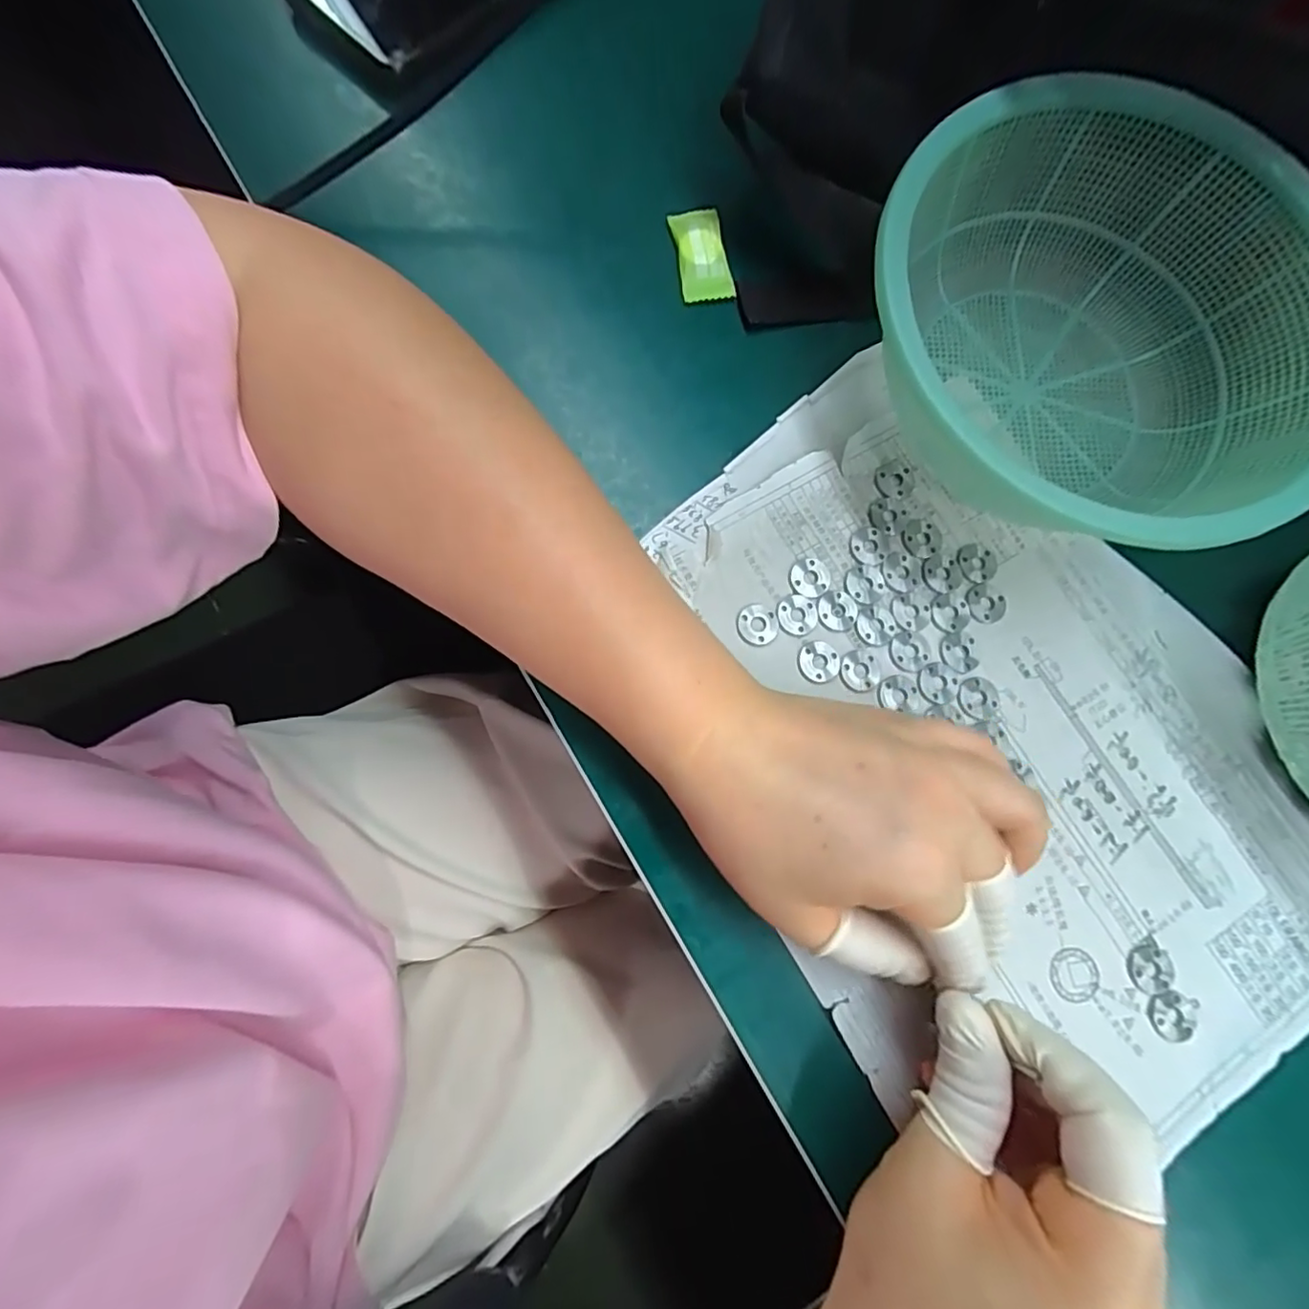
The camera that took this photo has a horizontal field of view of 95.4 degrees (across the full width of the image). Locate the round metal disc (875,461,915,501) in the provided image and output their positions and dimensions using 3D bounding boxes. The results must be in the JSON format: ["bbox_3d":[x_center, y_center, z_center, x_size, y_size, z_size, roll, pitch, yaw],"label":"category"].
[{"bbox_3d":[0.106,-0.076,0.261,0.018,0.004,0.017,1,78,-5],"label":"round metal disc"}]

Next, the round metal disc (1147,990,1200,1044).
[{"bbox_3d":[0.196,0.137,0.224,0.018,0.004,0.017,22,77,0],"label":"round metal disc"}]

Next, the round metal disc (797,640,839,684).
[{"bbox_3d":[0.067,0.003,0.241,0.017,0.004,0.017,1,78,-5],"label":"round metal disc"}]

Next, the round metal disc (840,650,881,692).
[{"bbox_3d":[0.084,0.006,0.242,0.017,0.004,0.017,1,78,-5],"label":"round metal disc"}]

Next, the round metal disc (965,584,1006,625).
[{"bbox_3d":[0.142,-0.022,0.252,0.017,0.004,0.017,1,78,-5],"label":"round metal disc"}]

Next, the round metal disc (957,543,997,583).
[{"bbox_3d":[0.140,-0.040,0.256,0.017,0.004,0.017,1,78,-5],"label":"round metal disc"}]

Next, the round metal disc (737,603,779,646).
[{"bbox_3d":[0.042,-0.013,0.243,0.016,0.004,0.017,1,78,-5],"label":"round metal disc"}]

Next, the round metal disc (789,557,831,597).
[{"bbox_3d":[0.065,-0.032,0.248,0.016,0.004,0.017,1,78,-5],"label":"round metal disc"}]

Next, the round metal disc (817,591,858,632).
[{"bbox_3d":[0.076,-0.018,0.246,0.017,0.004,0.017,1,78,-5],"label":"round metal disc"}]

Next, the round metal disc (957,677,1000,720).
[{"bbox_3d":[0.134,0.018,0.245,0.018,0.004,0.017,1,78,-5],"label":"round metal disc"}]

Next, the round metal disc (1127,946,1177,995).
[{"bbox_3d":[0.191,0.121,0.228,0.017,0.004,0.017,17,77,-1],"label":"round metal disc"}]

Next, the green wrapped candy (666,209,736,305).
[{"bbox_3d":[0.021,-0.184,0.273,0.024,0.005,0.045,-10,79,-7],"label":"green wrapped candy"}]

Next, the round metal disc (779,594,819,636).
[{"bbox_3d":[0.059,-0.017,0.244,0.017,0.004,0.017,1,78,-5],"label":"round metal disc"}]

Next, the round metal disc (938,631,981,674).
[{"bbox_3d":[0.128,-0.001,0.246,0.017,0.004,0.017,1,78,-5],"label":"round metal disc"}]

